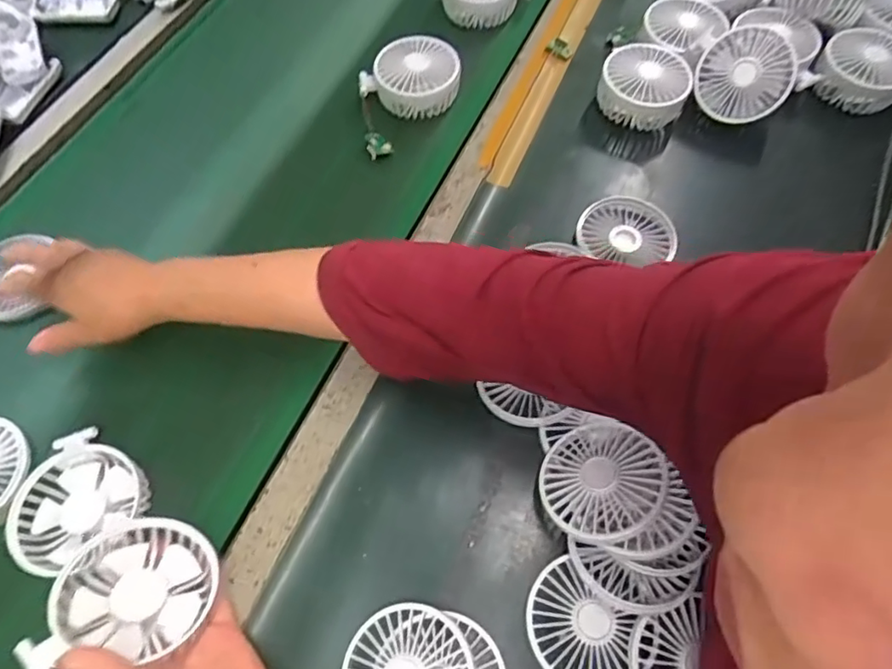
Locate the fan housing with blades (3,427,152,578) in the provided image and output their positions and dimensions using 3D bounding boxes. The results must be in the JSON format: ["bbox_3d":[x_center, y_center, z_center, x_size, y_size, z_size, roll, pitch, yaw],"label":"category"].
[{"bbox_3d":[-0.275,0.125,0.428,0.082,0.017,0.092,30,68,16],"label":"fan housing with blades"}]

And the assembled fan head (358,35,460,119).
[{"bbox_3d":[-0.038,-0.275,0.620,0.106,0.052,0.072,5,64,5],"label":"assembled fan head"}]

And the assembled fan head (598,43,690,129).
[{"bbox_3d":[0.204,-0.257,0.600,0.086,0.047,0.084,15,65,10],"label":"assembled fan head"}]

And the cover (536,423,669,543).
[{"bbox_3d":[0.109,0.104,0.413,0.082,0.018,0.085,-43,44,-7],"label":"cover"}]

